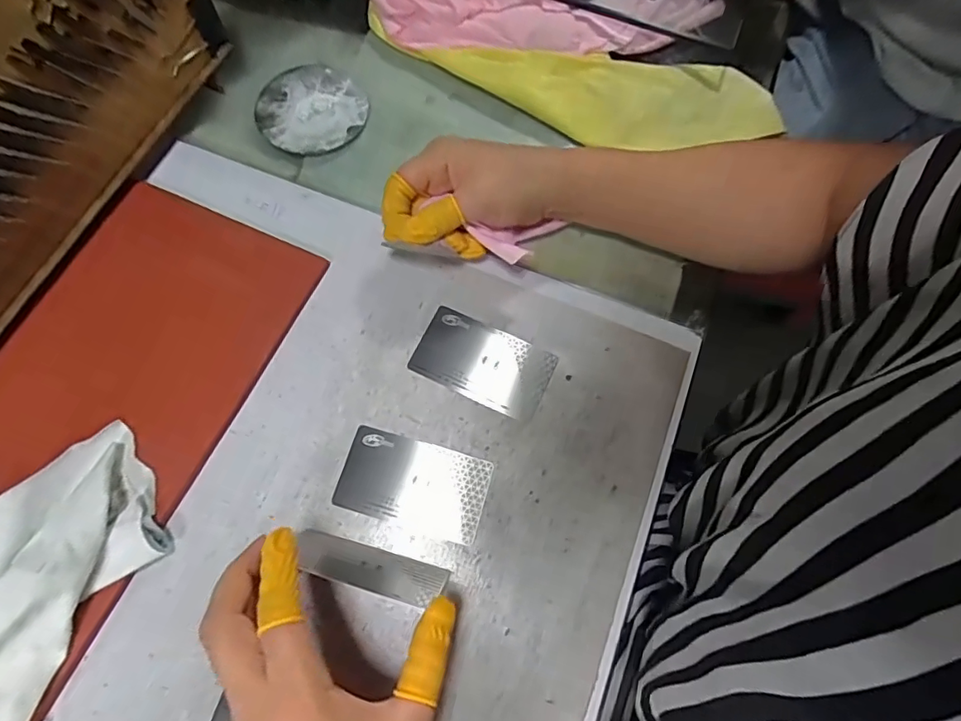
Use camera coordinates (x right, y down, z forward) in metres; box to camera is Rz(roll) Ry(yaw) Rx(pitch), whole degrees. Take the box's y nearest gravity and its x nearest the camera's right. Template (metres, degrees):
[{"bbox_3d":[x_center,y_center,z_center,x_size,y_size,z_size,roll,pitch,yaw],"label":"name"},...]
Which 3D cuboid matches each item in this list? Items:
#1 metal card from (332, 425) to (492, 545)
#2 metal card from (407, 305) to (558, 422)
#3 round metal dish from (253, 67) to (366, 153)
[{"bbox_3d":[-0.040,0.074,0.313,0.087,0.004,0.050,16,71,3],"label":"metal card"},{"bbox_3d":[0.002,0.001,0.339,0.086,0.004,0.051,25,72,6],"label":"metal card"},{"bbox_3d":[-0.130,-0.193,0.400,0.079,0.004,0.079,1,71,-2],"label":"round metal dish"}]

